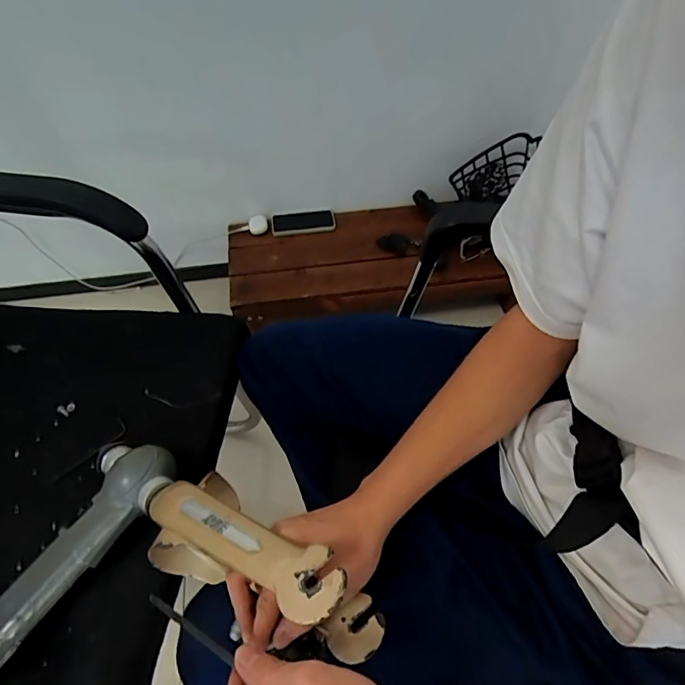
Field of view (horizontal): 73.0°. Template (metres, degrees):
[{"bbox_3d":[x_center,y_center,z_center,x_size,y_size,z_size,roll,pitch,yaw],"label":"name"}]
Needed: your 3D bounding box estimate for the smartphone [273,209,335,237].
[{"bbox_3d":[-0.105,-0.321,1.236,0.166,0.010,0.087,-8,61,-11],"label":"smartphone"}]

